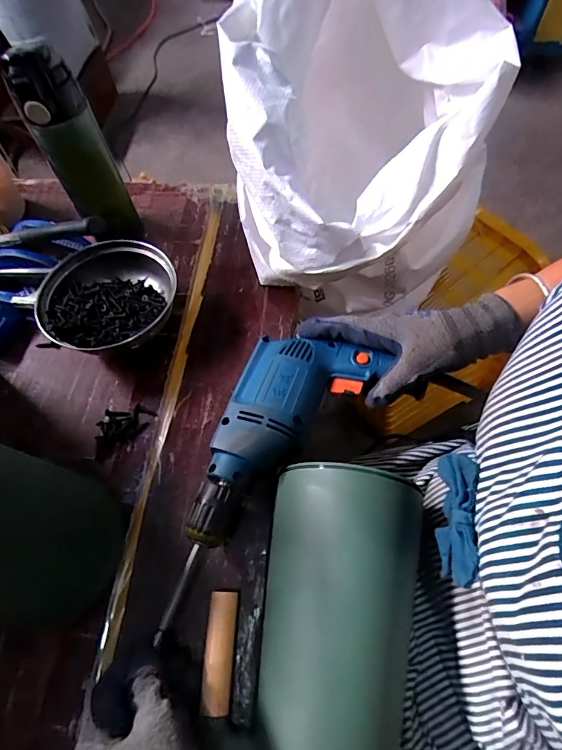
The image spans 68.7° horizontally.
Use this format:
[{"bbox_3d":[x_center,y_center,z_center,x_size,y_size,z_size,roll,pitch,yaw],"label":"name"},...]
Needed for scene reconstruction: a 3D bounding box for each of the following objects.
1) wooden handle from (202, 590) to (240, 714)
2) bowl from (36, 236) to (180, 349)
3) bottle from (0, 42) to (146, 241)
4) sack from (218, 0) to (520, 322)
[{"bbox_3d":[-0.047,0.218,0.328,0.022,0.023,0.079,0,61,4],"label":"wooden handle"},{"bbox_3d":[-0.199,-0.083,0.488,0.149,0.061,0.149,-2,61,3],"label":"bowl"},{"bbox_3d":[-0.236,-0.248,0.488,0.074,0.225,0.079,-27,63,-10],"label":"bottle"},{"bbox_3d":[0.083,-0.279,0.474,0.291,0.332,0.305,-19,63,-7],"label":"sack"}]

